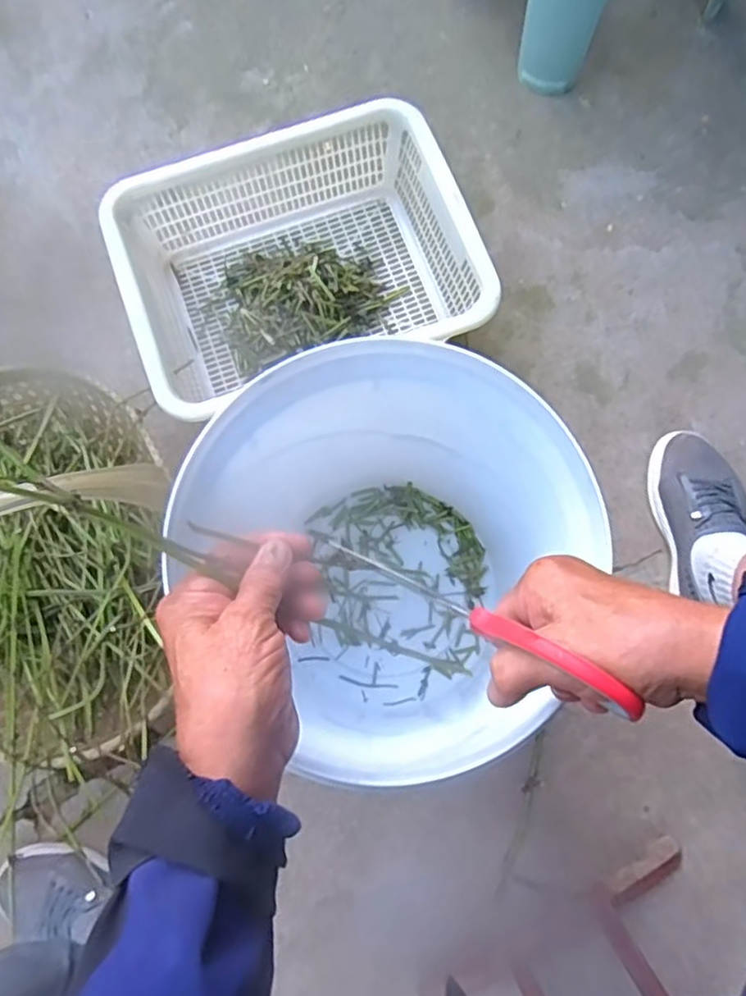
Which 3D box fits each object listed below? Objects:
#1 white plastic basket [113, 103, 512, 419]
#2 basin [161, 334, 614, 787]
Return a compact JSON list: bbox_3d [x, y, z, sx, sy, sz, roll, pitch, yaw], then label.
[{"bbox_3d":[-0.098,-0.297,0.825,0.408,0.120,0.344,-18,75,-5],"label":"white plastic basket"},{"bbox_3d":[-0.008,0.075,0.616,0.288,0.381,0.312,0,77,2],"label":"basin"}]

